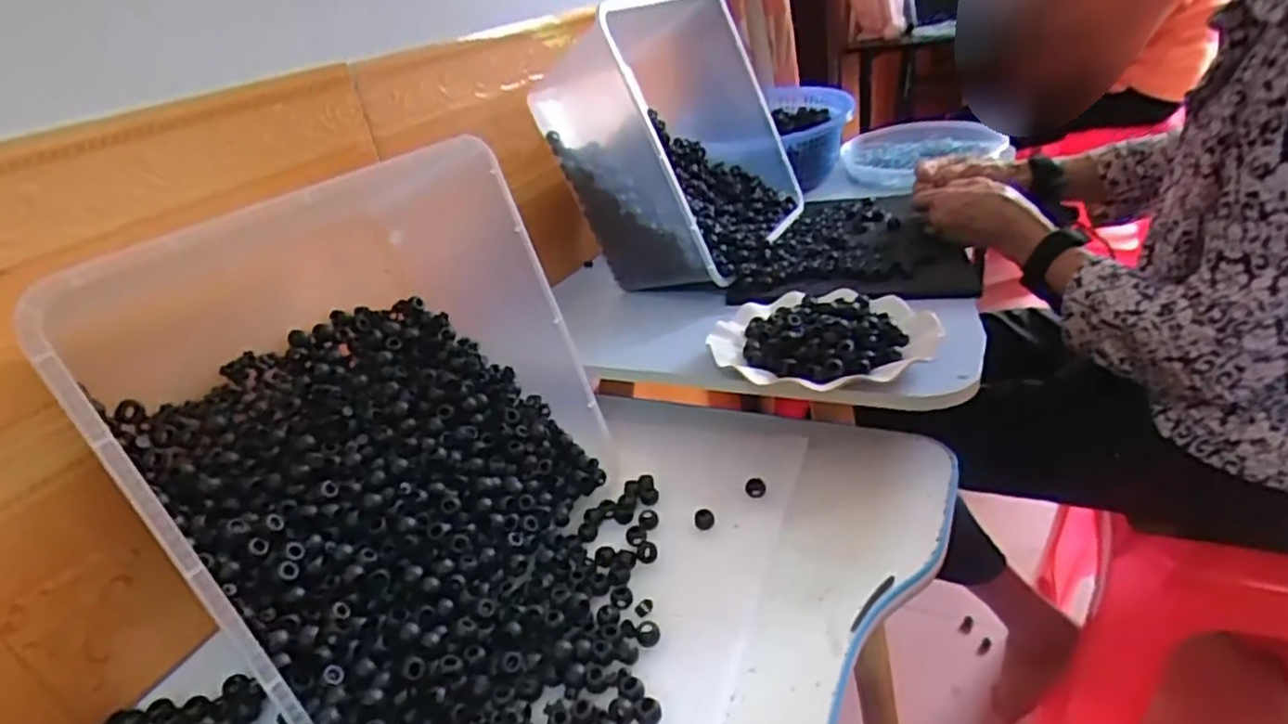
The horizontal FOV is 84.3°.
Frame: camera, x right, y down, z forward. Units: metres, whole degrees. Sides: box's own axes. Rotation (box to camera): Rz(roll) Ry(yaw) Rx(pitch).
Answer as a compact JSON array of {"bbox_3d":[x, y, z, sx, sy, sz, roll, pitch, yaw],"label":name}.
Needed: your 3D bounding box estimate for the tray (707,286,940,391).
[{"bbox_3d":[0.152,-0.026,0.609,0.181,0.029,0.162,2,30,20],"label":"tray"}]

